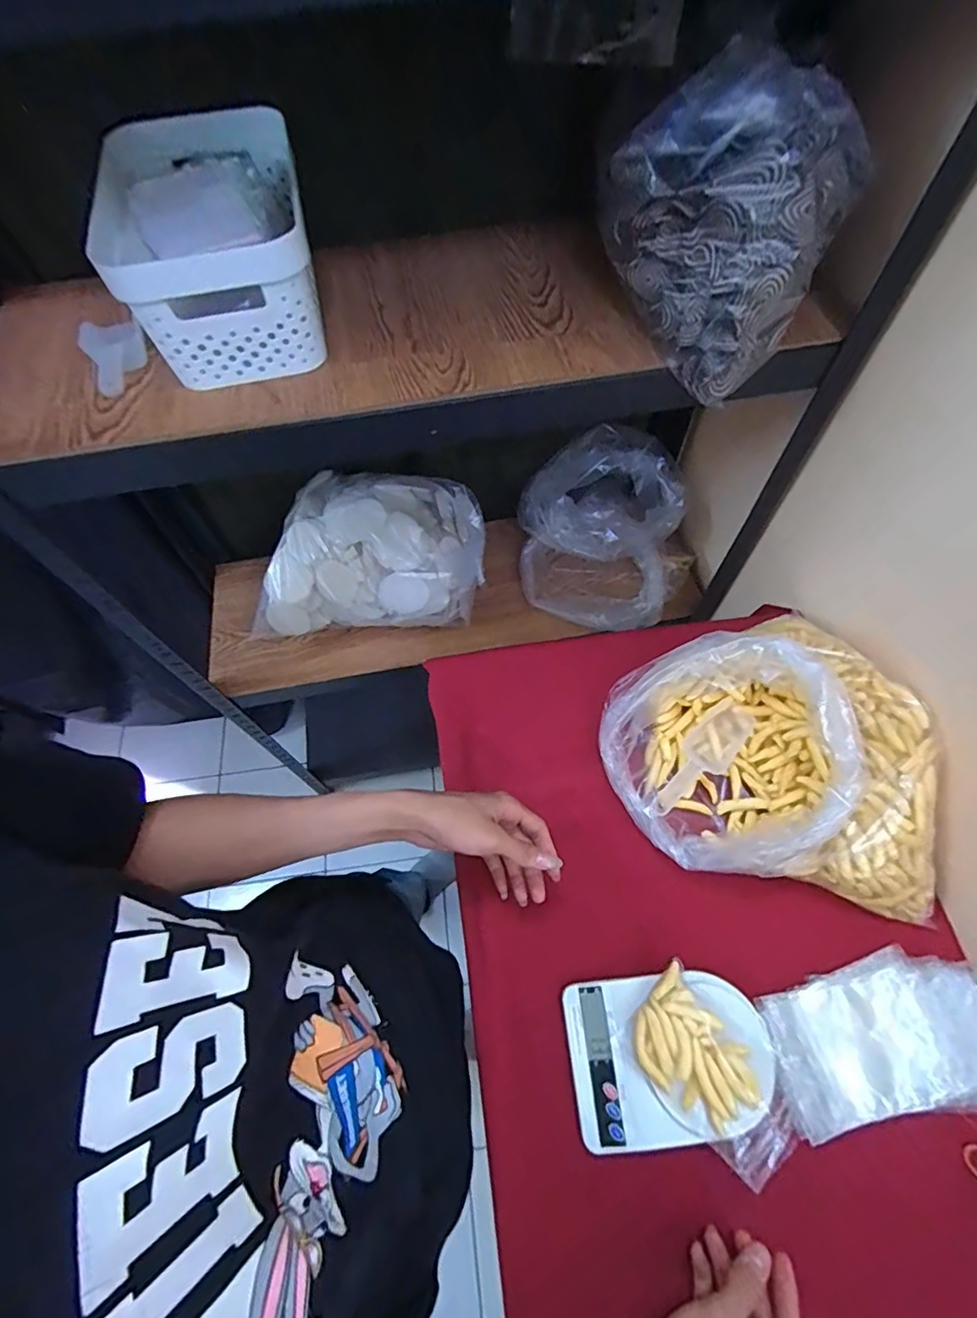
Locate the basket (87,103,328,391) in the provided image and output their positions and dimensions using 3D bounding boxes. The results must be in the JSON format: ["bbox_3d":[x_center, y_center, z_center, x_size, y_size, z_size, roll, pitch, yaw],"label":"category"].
[{"bbox_3d":[-0.262,-0.405,0.541,0.171,0.125,0.272,-13,63,-4],"label":"basket"}]

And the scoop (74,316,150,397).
[{"bbox_3d":[-0.376,-0.315,0.548,0.056,0.036,0.098,-25,64,-10],"label":"scoop"}]

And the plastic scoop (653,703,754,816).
[{"bbox_3d":[0.243,0.110,0.618,0.051,0.026,0.155,40,71,20],"label":"plastic scoop"}]

